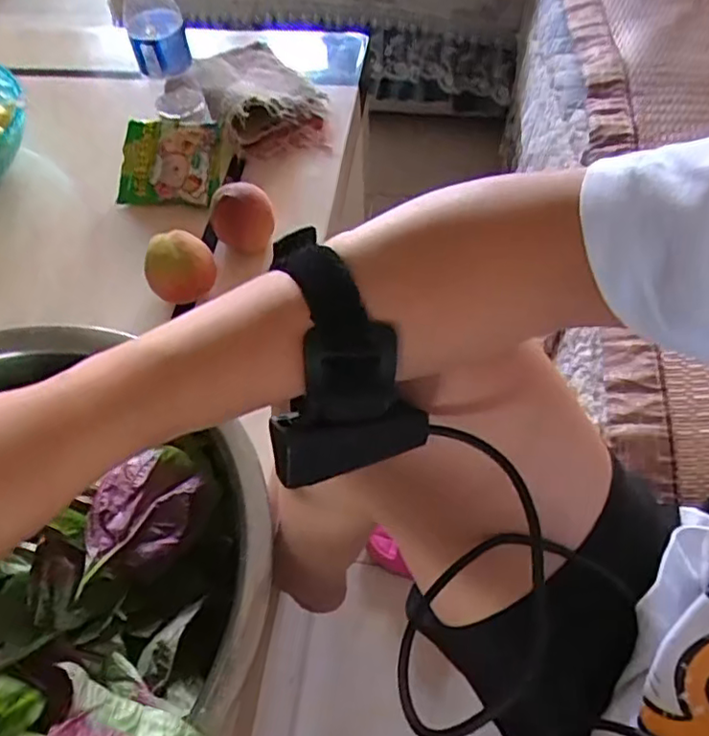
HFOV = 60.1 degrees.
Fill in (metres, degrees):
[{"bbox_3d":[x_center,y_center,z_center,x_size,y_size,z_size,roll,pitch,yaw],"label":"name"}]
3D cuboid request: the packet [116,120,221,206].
[{"bbox_3d":[-0.225,-0.253,0.755,0.126,0.032,0.104,5,88,6],"label":"packet"}]

